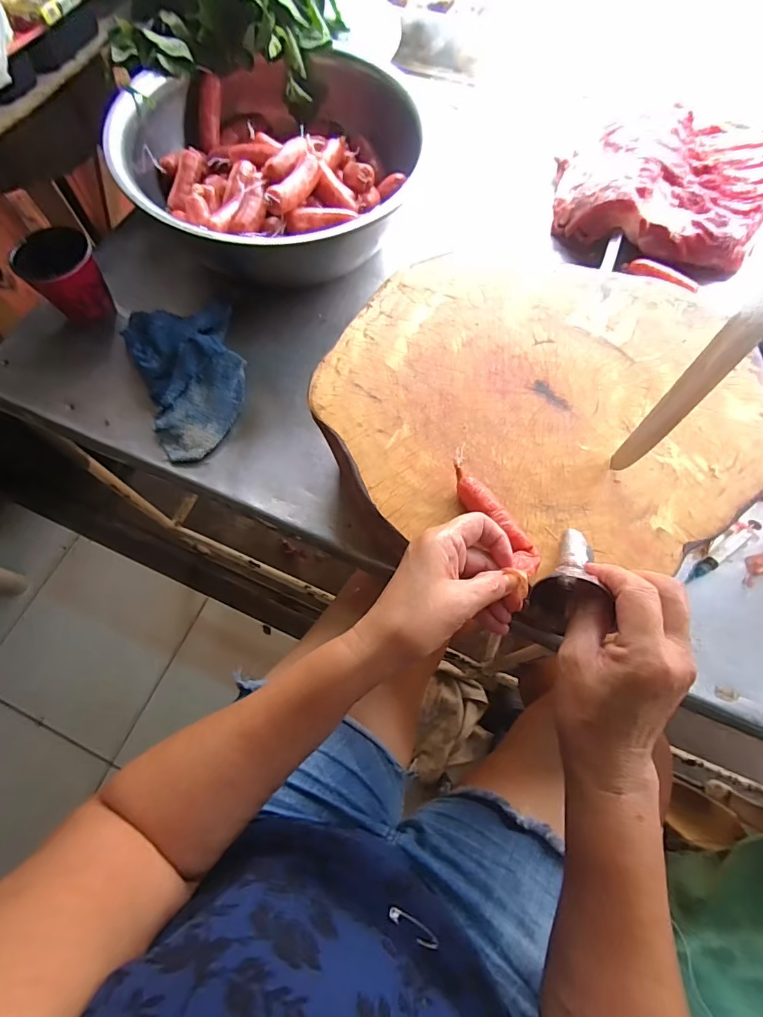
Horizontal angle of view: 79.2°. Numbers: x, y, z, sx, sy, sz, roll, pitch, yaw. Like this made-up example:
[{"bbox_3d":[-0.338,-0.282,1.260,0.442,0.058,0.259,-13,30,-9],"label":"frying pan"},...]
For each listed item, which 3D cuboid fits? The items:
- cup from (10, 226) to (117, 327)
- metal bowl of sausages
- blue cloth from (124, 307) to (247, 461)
[{"bbox_3d":[-0.367,-0.269,0.551,0.078,0.092,0.072,0,69,1],"label":"cup"},{"bbox_3d":[-0.146,-0.424,0.582,0.330,0.118,0.305,0,69,1],"label":"metal bowl of sausages"},{"bbox_3d":[-0.219,-0.152,0.535,0.124,0.043,0.182,-21,70,-7],"label":"blue cloth"}]

